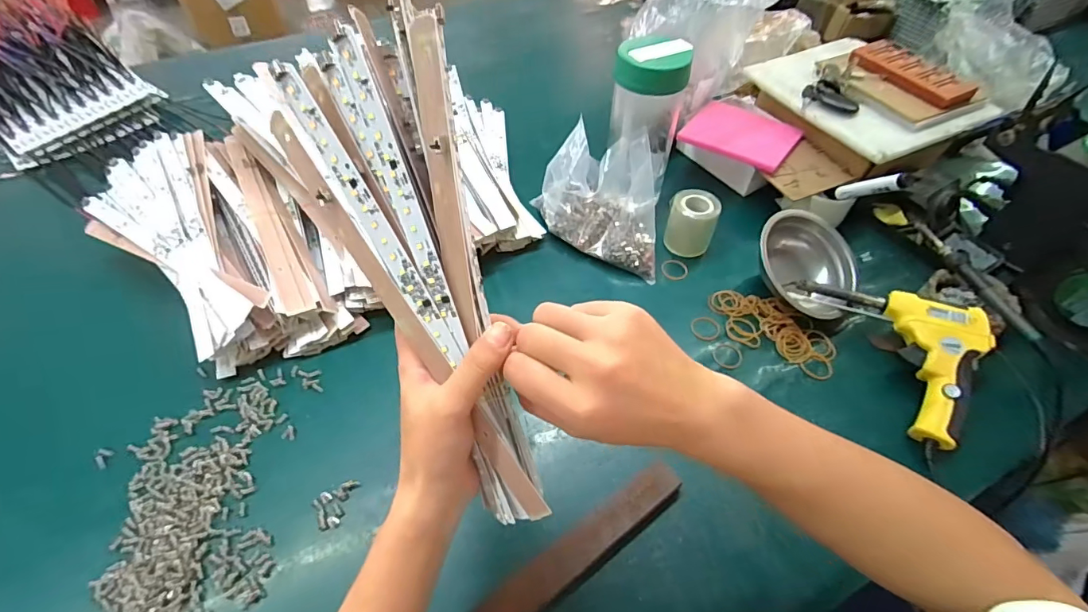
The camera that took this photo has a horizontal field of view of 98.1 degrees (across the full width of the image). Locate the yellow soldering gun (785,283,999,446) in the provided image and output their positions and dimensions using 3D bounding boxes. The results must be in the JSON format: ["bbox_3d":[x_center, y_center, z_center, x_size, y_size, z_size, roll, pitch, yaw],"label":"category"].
[{"bbox_3d":[0.376,0.032,0.485,0.125,0.053,0.201,-13,54,-10],"label":"yellow soldering gun"}]

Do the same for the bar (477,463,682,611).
[{"bbox_3d":[0.036,0.192,0.377,0.193,0.015,0.031,-30,58,-22],"label":"bar"}]

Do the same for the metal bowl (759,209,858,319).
[{"bbox_3d":[0.293,-0.046,0.547,0.130,0.048,0.126,-40,91,-23],"label":"metal bowl"}]

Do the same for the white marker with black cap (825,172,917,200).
[{"bbox_3d":[0.399,-0.146,0.581,0.015,0.113,0.018,-14,97,-11],"label":"white marker with black cap"}]

